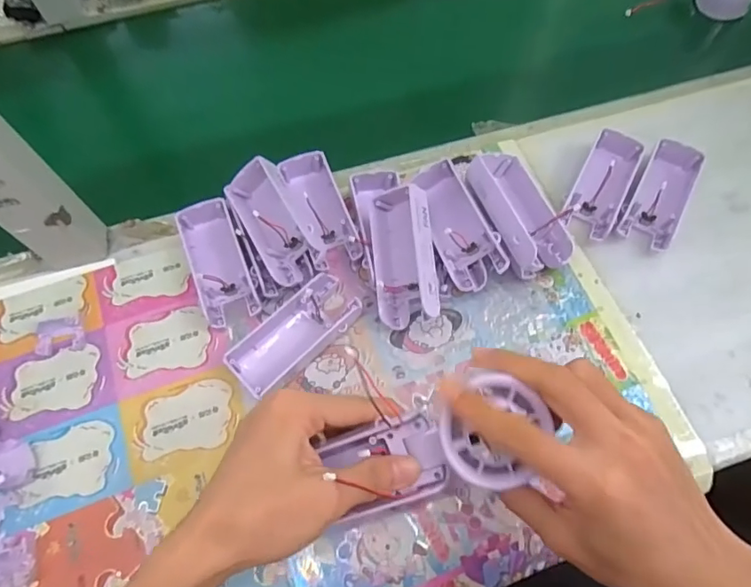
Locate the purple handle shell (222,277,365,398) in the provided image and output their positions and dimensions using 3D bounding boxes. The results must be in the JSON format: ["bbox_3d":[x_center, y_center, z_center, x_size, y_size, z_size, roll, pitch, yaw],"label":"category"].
[{"bbox_3d":[-0.064,0.032,0.406,0.109,0.024,0.044,-39,71,-16],"label":"purple handle shell"}]

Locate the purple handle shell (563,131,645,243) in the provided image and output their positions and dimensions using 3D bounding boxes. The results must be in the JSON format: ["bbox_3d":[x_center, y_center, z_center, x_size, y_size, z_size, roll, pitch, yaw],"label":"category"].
[{"bbox_3d":[0.204,-0.097,0.461,0.041,0.026,0.105,25,67,11],"label":"purple handle shell"}]

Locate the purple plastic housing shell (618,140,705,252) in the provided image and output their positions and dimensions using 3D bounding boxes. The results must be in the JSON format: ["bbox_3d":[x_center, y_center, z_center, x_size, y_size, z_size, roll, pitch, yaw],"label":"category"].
[{"bbox_3d":[0.256,-0.088,0.458,0.042,0.023,0.106,28,68,13],"label":"purple plastic housing shell"}]

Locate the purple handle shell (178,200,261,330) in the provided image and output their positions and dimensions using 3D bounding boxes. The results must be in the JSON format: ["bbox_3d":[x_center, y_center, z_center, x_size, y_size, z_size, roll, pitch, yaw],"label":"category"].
[{"bbox_3d":[-0.132,-0.026,0.429,0.043,0.028,0.106,-21,67,-9],"label":"purple handle shell"}]

